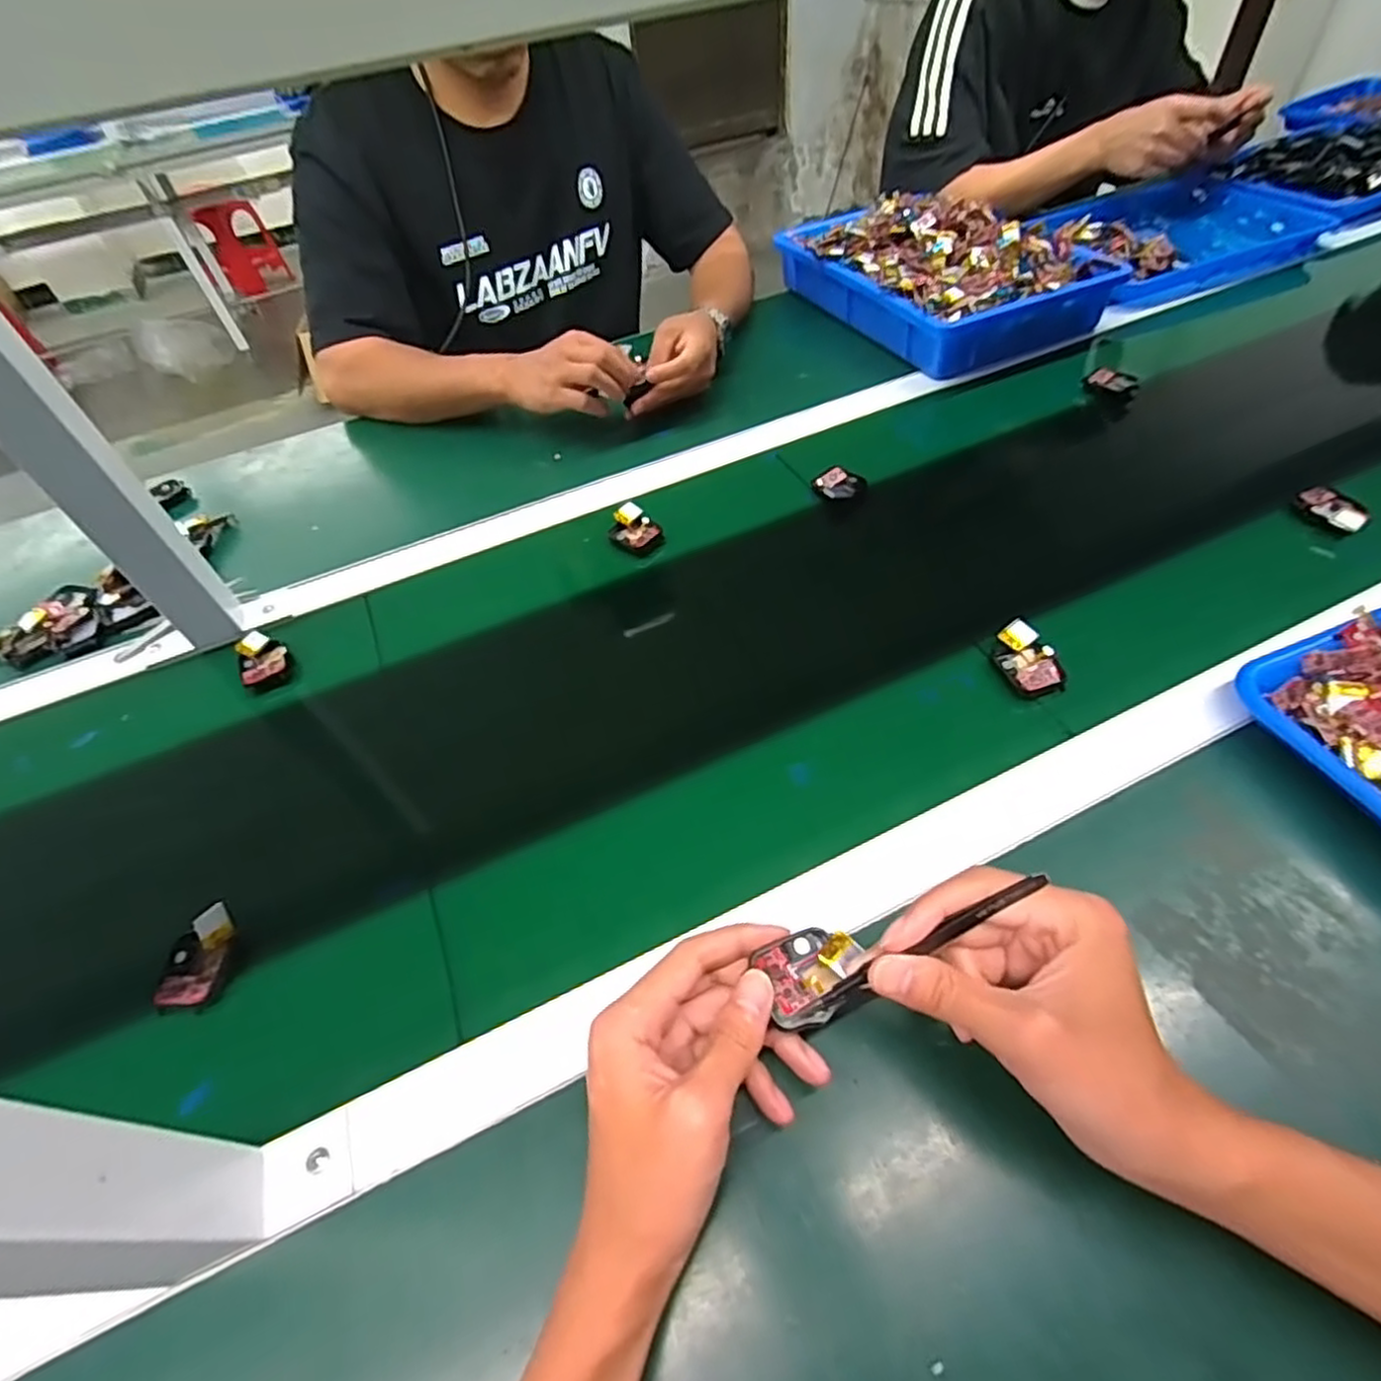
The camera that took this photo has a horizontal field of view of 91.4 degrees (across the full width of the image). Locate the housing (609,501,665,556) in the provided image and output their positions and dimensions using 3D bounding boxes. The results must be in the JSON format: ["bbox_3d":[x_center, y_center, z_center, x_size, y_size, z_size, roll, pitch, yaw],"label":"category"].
[{"bbox_3d":[-0.051,-0.143,0.600,0.046,0.020,0.039,31,59,28],"label":"housing"}]

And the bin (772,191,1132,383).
[{"bbox_3d":[0.293,-0.512,0.831,0.238,0.098,0.343,-22,50,-13],"label":"bin"}]

